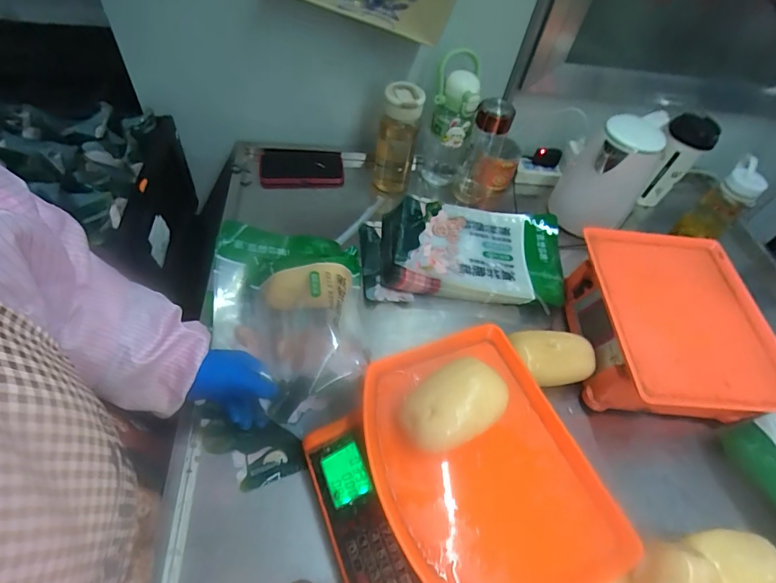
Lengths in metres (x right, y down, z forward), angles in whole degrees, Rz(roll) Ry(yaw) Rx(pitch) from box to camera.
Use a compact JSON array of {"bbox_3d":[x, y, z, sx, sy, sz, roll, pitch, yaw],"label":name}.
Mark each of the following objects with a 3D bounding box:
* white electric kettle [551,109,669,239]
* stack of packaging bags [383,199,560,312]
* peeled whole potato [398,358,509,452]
[{"bbox_3d":[0.429,-0.231,0.839,0.154,0.221,0.157,31,55,14],"label":"white electric kettle"},{"bbox_3d":[0.153,-0.073,0.773,0.334,0.049,0.218,7,54,0],"label":"stack of packaging bags"},{"bbox_3d":[0.068,0.126,0.457,0.110,0.064,0.078,-23,60,-23],"label":"peeled whole potato"}]

